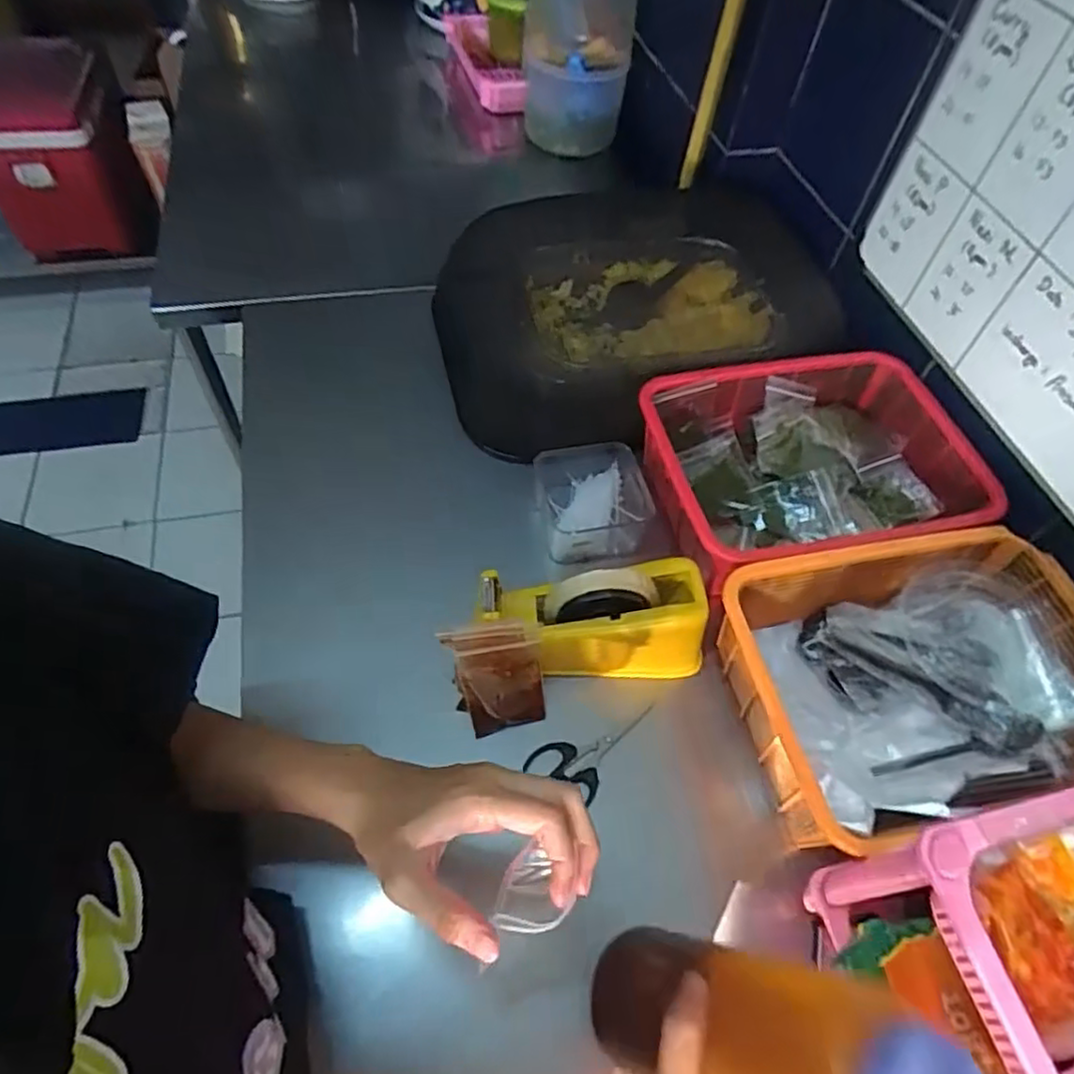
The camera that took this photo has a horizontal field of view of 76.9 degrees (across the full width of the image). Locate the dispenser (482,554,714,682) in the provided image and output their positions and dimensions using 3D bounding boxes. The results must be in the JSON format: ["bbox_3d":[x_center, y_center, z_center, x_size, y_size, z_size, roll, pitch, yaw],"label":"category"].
[{"bbox_3d":[0.046,0.071,0.572,0.183,0.120,0.066,-2,56,-7],"label":"dispenser"}]

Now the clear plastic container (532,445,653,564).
[{"bbox_3d":[0.055,-0.032,0.683,0.101,0.070,0.110,-6,56,-9],"label":"clear plastic container"}]

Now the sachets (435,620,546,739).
[{"bbox_3d":[-0.032,0.113,0.553,0.072,0.102,0.014,-14,26,-6],"label":"sachets"}]

